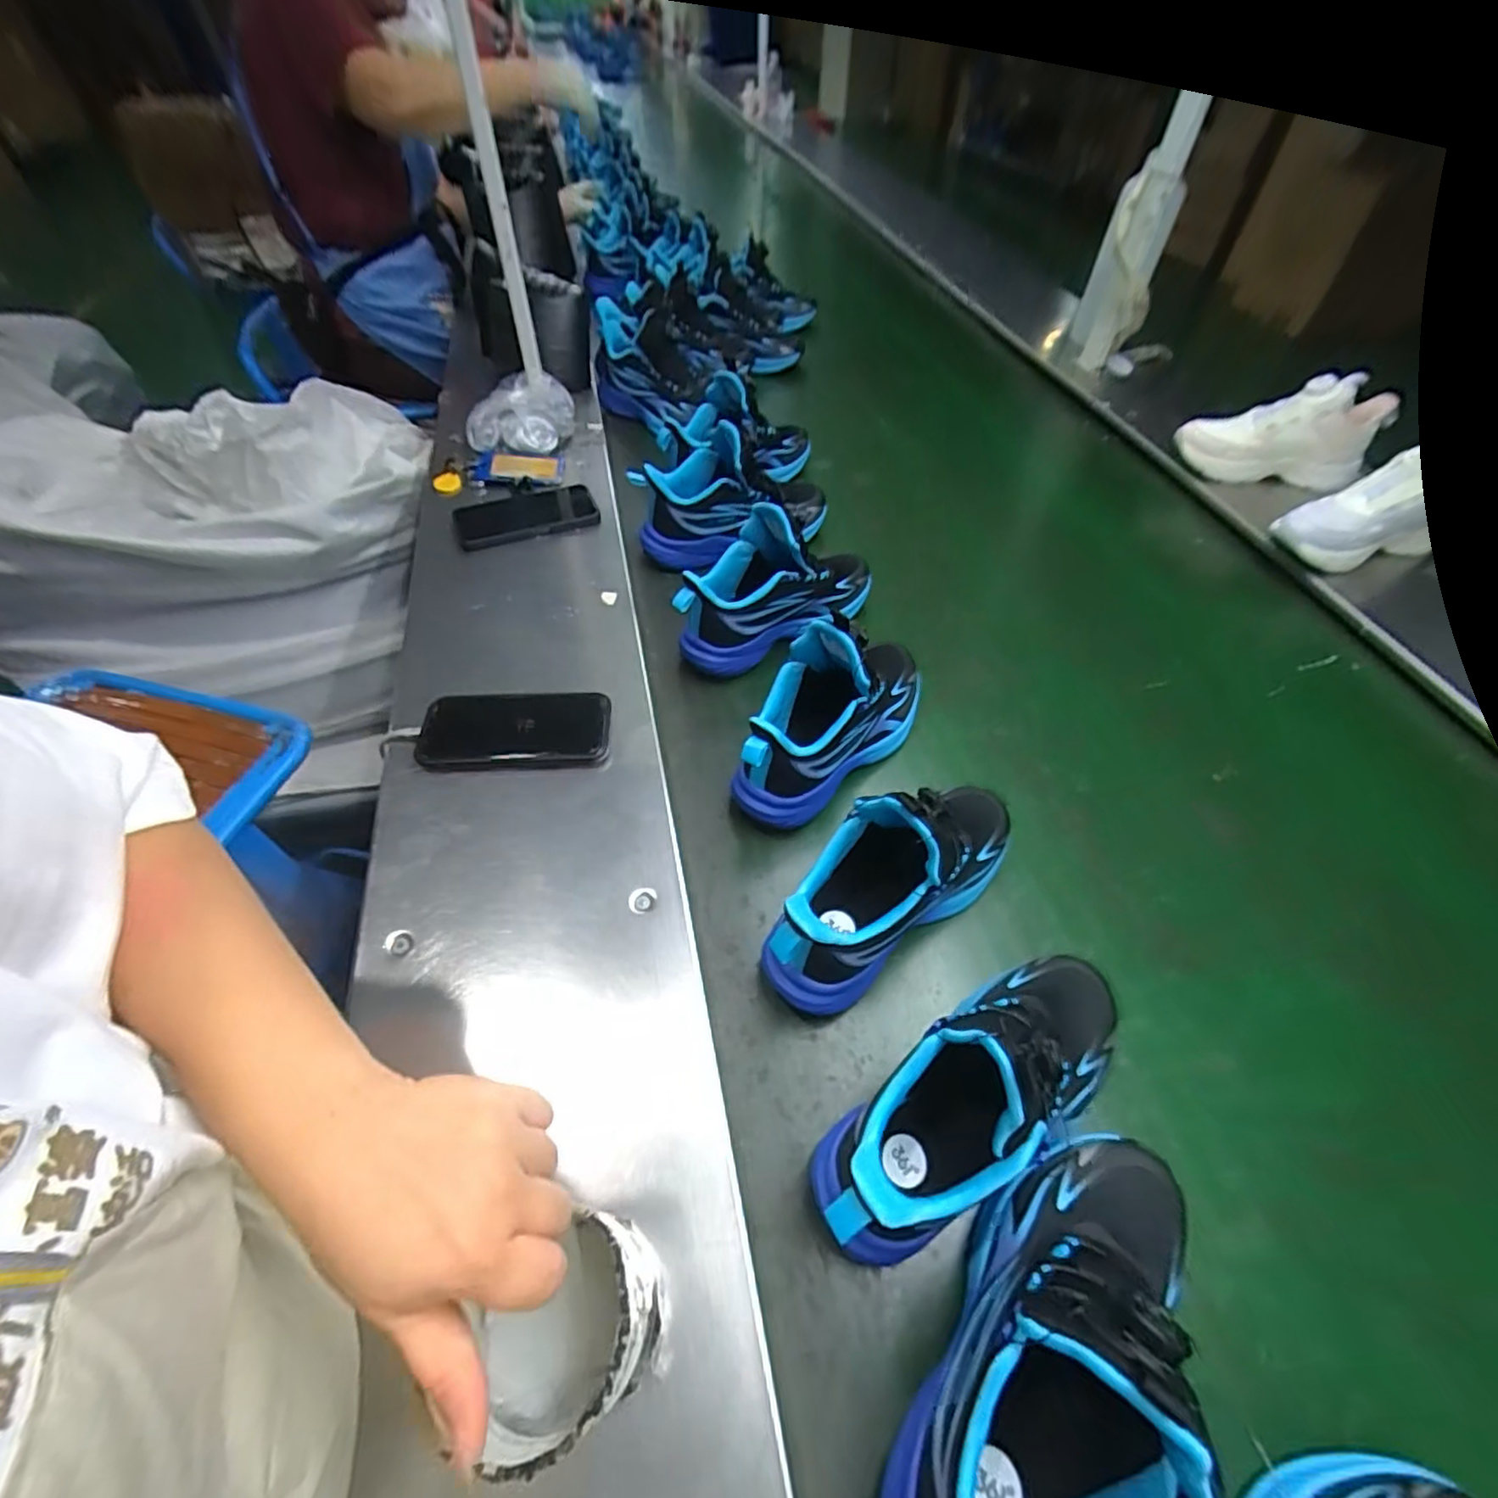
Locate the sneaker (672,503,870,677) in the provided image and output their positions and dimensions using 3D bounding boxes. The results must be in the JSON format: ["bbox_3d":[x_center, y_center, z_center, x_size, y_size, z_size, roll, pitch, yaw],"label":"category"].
[{"bbox_3d":[0.032,-0.164,0.666,0.233,0.133,0.091,-22,57,-21],"label":"sneaker"}]

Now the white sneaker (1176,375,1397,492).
[{"bbox_3d":[0.745,-0.437,0.904,0.245,0.120,0.095,-7,52,-4],"label":"white sneaker"}]

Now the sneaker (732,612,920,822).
[{"bbox_3d":[0.078,-0.037,0.564,0.229,0.145,0.088,-37,63,-28],"label":"sneaker"}]

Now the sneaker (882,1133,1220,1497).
[{"bbox_3d":[0.153,0.285,0.300,0.088,0.127,0.231,29,58,21],"label":"sneaker"}]

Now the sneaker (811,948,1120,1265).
[{"bbox_3d":[0.143,0.198,0.374,0.236,0.123,0.086,-26,59,-23],"label":"sneaker"}]

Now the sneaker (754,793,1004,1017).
[{"bbox_3d":[0.109,0.082,0.462,0.233,0.123,0.079,-32,58,-22],"label":"sneaker"}]

